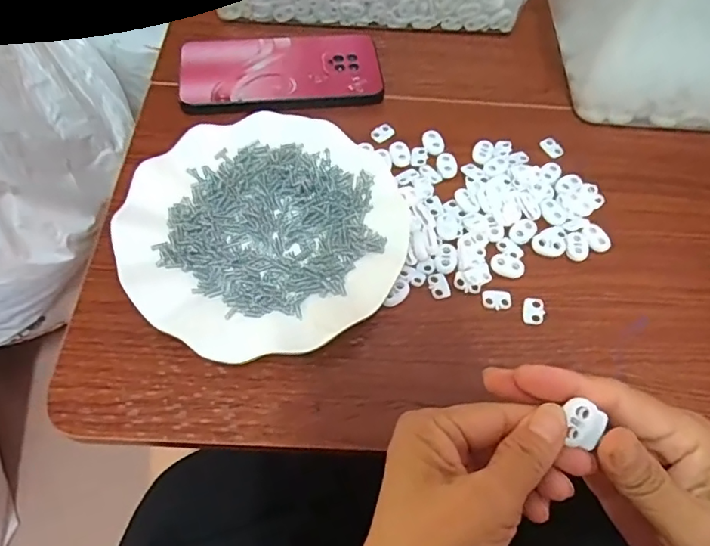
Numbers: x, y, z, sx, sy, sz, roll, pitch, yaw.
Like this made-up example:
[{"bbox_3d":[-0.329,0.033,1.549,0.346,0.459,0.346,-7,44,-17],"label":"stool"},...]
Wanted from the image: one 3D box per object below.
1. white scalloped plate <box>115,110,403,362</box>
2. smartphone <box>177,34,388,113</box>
[{"bbox_3d":[-0.060,-0.029,0.363,0.178,0.021,0.177,2,60,-3],"label":"white scalloped plate"},{"bbox_3d":[-0.061,-0.169,0.450,0.163,0.010,0.083,-3,60,-6],"label":"smartphone"}]

